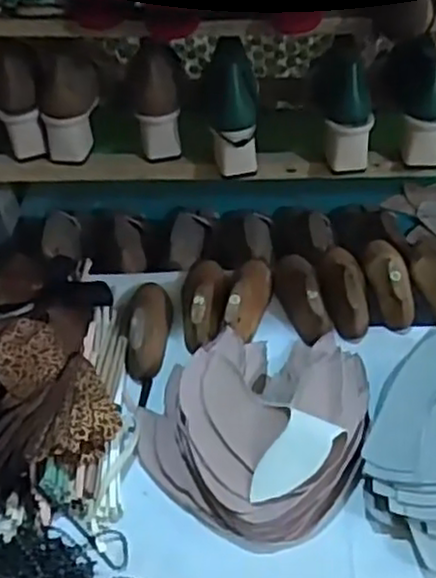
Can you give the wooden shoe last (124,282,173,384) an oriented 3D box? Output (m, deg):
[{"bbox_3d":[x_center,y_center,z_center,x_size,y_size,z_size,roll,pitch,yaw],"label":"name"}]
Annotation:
[{"bbox_3d":[-0.084,0.036,0.824,0.050,0.051,0.145,-1,47,6],"label":"wooden shoe last"}]

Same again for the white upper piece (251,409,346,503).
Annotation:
[{"bbox_3d":[0.069,0.159,0.646,0.052,0.007,0.092,24,78,29],"label":"white upper piece"}]

